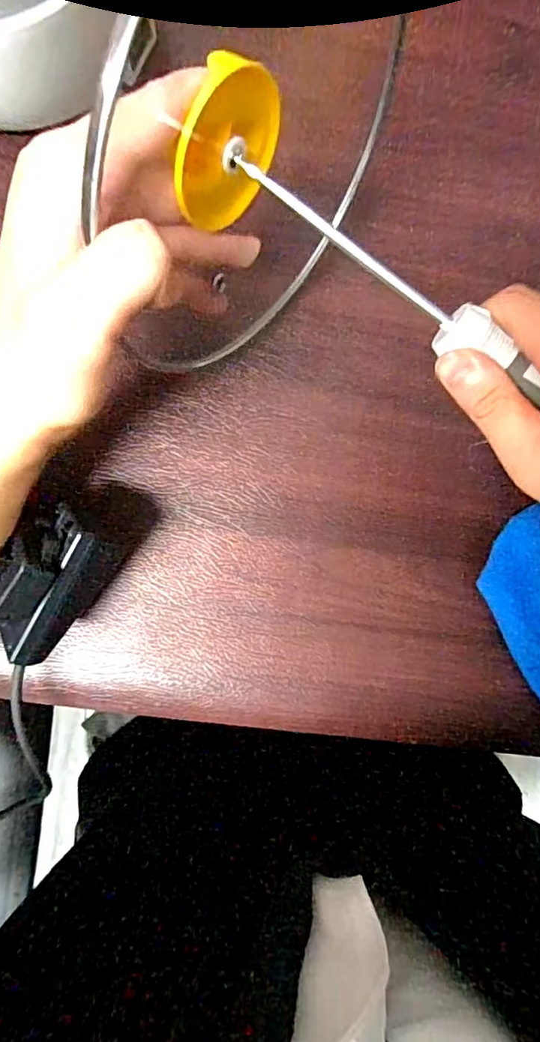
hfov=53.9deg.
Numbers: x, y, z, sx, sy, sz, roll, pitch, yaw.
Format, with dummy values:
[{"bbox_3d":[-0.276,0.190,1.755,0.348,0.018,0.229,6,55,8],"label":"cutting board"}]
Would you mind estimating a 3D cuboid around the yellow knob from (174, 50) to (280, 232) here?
[{"bbox_3d":[-0.015,-0.139,0.197,0.014,0.052,0.051,43,96,18],"label":"yellow knob"}]

